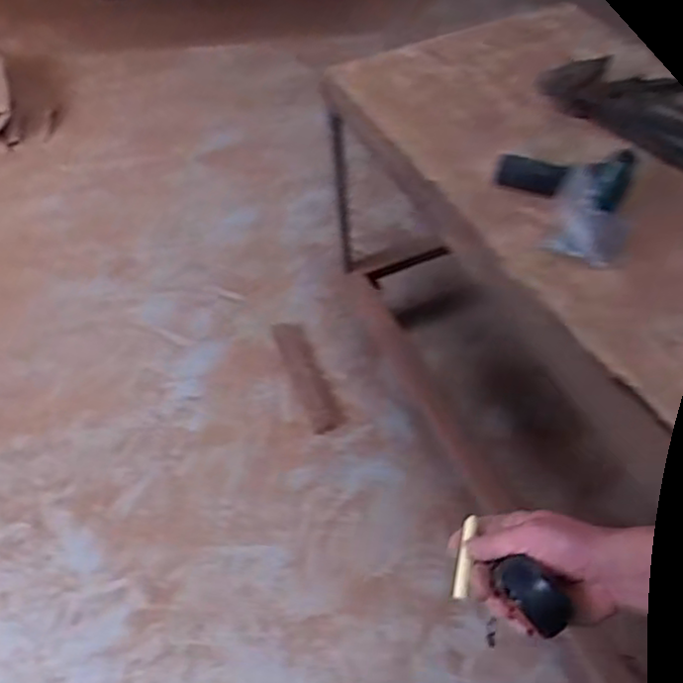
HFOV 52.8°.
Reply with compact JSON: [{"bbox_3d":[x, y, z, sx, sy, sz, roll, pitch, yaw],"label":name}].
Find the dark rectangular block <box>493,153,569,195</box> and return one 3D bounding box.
[{"bbox_3d":[0.298,-0.265,1.091,0.105,0.048,0.020,18,17,18],"label":"dark rectangular block"}]

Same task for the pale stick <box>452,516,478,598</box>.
[{"bbox_3d":[0.100,0.175,0.561,0.011,0.010,0.065,8,73,10],"label":"pale stick"}]

